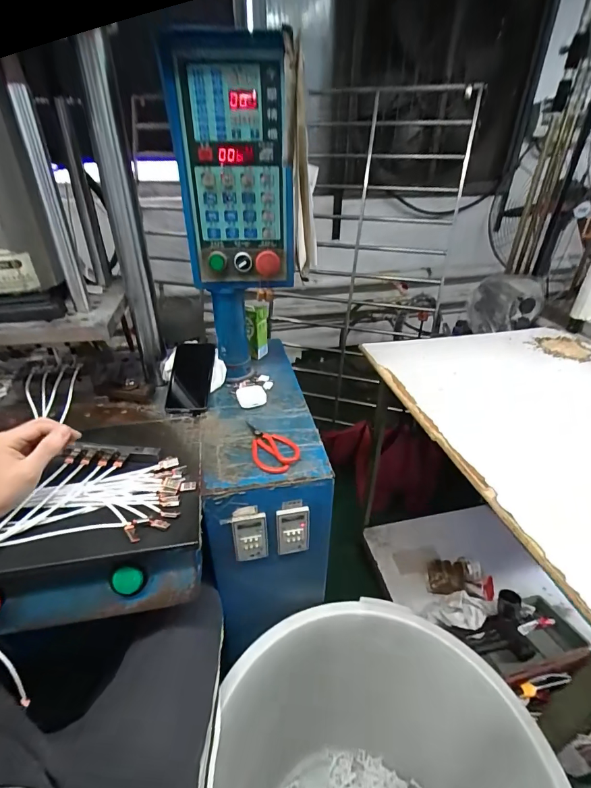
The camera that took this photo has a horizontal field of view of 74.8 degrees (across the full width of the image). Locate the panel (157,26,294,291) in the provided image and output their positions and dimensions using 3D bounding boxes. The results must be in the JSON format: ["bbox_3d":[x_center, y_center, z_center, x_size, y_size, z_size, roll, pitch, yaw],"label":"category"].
[{"bbox_3d":[-0.096,-0.339,0.598,0.169,0.331,0.104,-4,33,-8],"label":"panel"}]

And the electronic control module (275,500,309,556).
[{"bbox_3d":[-0.004,0.207,0.594,0.050,0.108,0.012,-10,34,-15],"label":"electronic control module"}]

